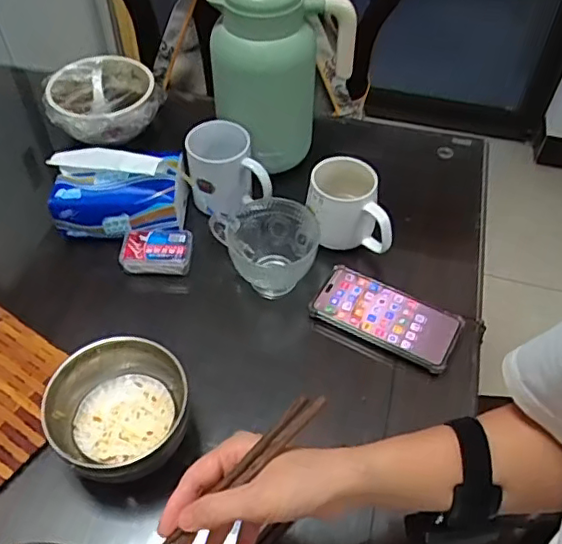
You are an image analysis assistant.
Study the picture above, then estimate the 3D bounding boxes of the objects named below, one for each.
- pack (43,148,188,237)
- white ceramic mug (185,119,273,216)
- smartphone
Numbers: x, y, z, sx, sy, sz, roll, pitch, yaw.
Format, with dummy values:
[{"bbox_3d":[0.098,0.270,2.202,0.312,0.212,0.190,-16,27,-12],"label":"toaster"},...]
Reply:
[{"bbox_3d":[-0.208,-0.106,0.752,0.166,0.091,0.094,-5,52,-5],"label":"pack"},{"bbox_3d":[-0.072,-0.136,0.786,0.103,0.093,0.086,-9,52,-8],"label":"white ceramic mug"},{"bbox_3d":[0.122,0.050,0.689,0.166,0.013,0.077,24,59,19],"label":"smartphone"}]

